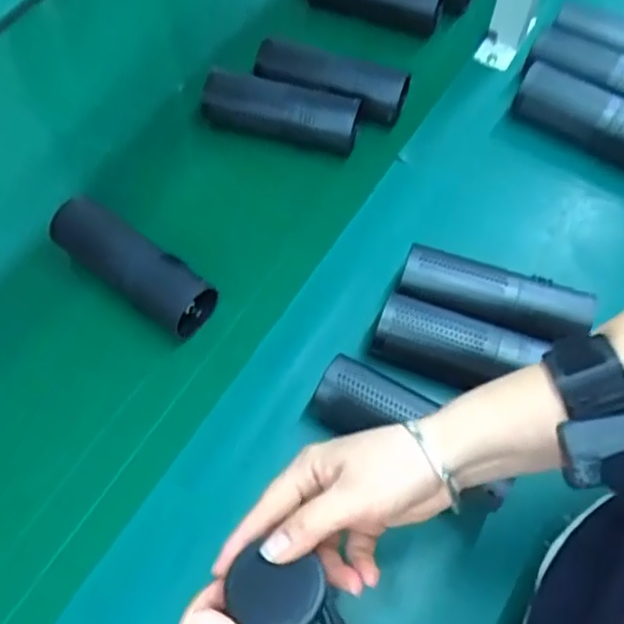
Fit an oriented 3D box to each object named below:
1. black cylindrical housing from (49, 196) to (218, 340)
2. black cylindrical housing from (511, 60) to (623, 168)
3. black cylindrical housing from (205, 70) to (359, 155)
[{"bbox_3d":[-0.163,-0.045,0.591,0.168,0.042,0.055,33,67,15],"label":"black cylindrical housing"},{"bbox_3d":[0.286,-0.194,0.672,0.163,0.050,0.066,25,65,12],"label":"black cylindrical housing"},{"bbox_3d":[-0.032,-0.210,0.685,0.163,0.050,0.043,16,63,8],"label":"black cylindrical housing"}]

